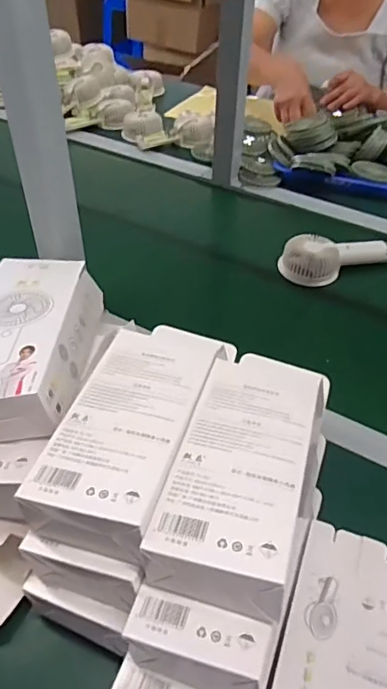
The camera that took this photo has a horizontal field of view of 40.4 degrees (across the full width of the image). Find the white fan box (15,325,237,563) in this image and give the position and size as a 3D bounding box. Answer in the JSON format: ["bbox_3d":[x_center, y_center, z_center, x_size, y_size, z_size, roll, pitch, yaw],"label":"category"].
[{"bbox_3d":[-0.047,0.062,0.443,0.106,0.048,0.222,15,41,13],"label":"white fan box"}]

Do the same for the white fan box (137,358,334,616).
[{"bbox_3d":[0.044,0.087,0.407,0.105,0.039,0.216,14,47,12],"label":"white fan box"}]

